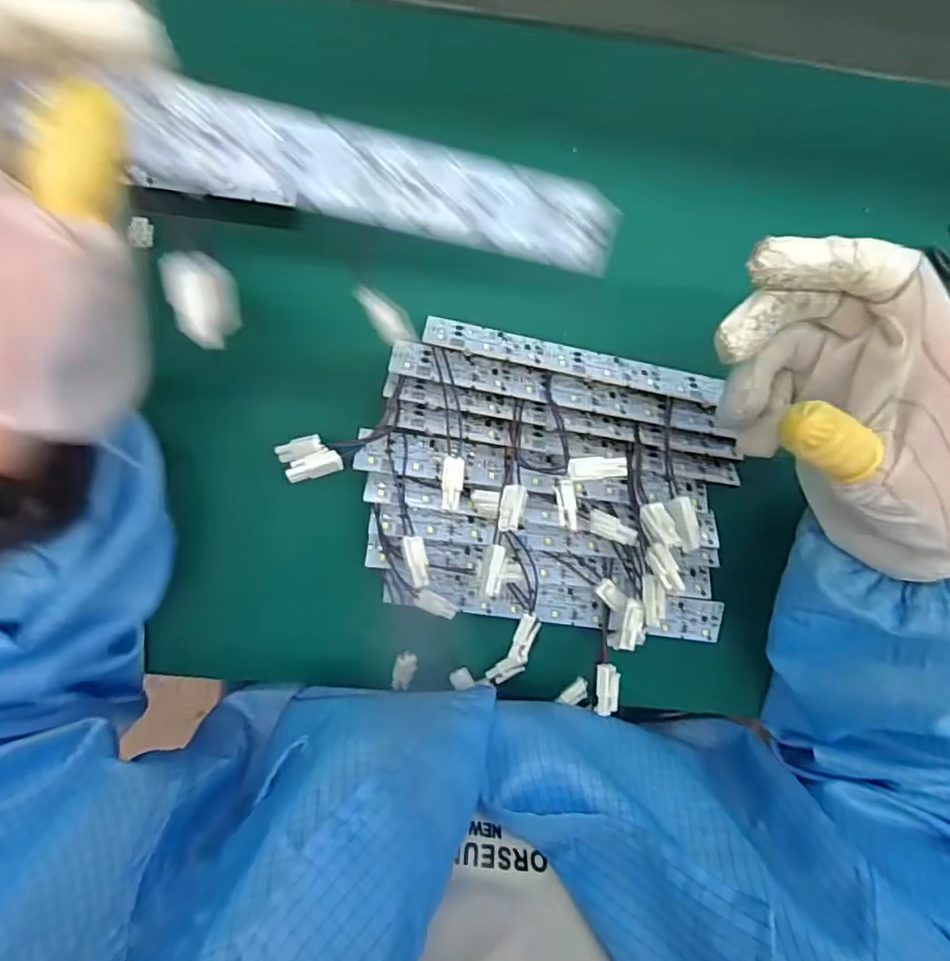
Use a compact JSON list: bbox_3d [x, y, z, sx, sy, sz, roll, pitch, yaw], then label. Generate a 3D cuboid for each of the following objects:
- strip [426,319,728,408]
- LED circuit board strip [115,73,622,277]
[{"bbox_3d":[0.053,-0.063,0.310,0.157,0.026,0.004,12,138,-4],"label":"strip"},{"bbox_3d":[-0.026,-0.101,0.201,0.158,0.009,0.030,6,98,-16],"label":"LED circuit board strip"}]

